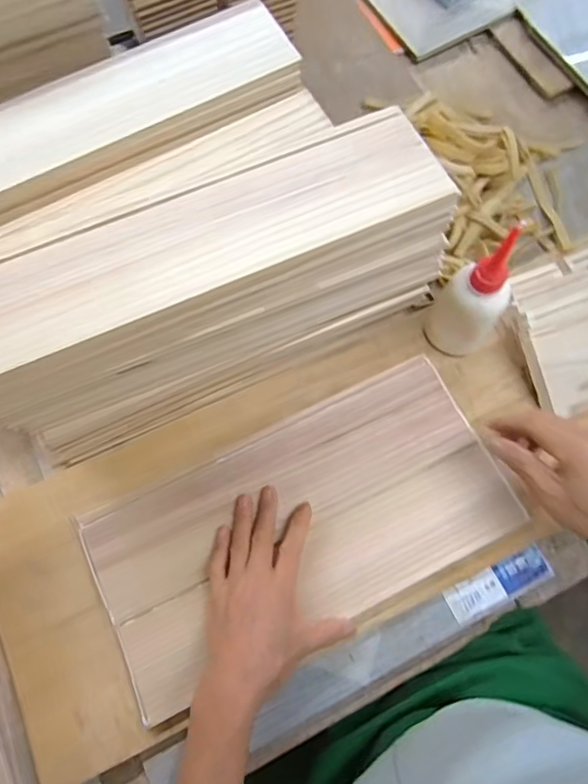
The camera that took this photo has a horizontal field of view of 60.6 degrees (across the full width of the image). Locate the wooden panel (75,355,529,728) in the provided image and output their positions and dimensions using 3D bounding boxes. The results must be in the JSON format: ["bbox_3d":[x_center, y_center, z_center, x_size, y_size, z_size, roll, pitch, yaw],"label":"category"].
[{"bbox_3d":[0.009,0.119,0.475,0.378,0.016,0.190,-22,73,-6],"label":"wooden panel"}]

